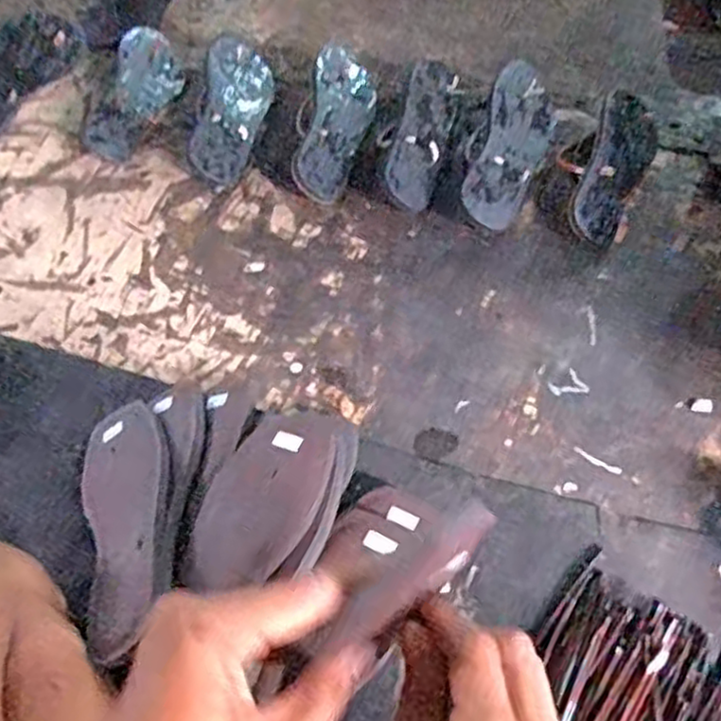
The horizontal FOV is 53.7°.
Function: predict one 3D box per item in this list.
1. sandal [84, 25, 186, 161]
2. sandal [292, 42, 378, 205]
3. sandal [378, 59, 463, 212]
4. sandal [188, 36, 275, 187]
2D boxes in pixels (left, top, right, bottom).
[{"bbox_3d":[-0.302,-0.371,0.969,0.094,0.048,0.235,5,57,6],"label":"sandal"},{"bbox_3d":[-0.029,-0.308,0.896,0.078,0.036,0.241,8,70,8],"label":"sandal"},{"bbox_3d":[0.067,-0.284,0.879,0.082,0.064,0.210,13,59,11],"label":"sandal"},{"bbox_3d":[-0.166,-0.329,0.929,0.090,0.031,0.223,14,65,-20],"label":"sandal"}]

